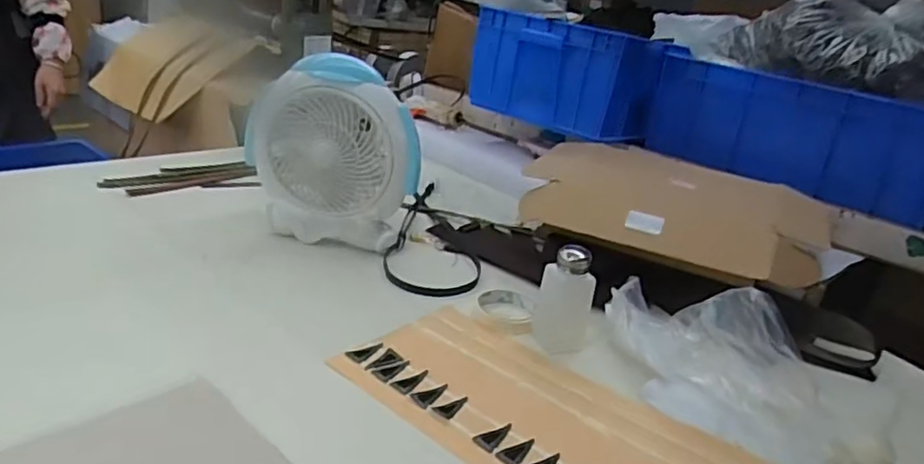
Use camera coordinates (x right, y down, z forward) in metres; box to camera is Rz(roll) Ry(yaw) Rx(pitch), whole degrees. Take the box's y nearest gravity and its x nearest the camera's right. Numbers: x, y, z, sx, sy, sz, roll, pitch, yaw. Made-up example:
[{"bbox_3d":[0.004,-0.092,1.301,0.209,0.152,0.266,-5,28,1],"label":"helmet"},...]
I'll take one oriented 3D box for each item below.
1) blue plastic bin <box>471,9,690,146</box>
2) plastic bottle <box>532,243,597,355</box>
[{"bbox_3d":[0.222,-0.322,1.343,0.348,0.193,0.215,27,29,35],"label":"blue plastic bin"},{"bbox_3d":[0.125,0.081,0.817,0.060,0.116,0.060,4,23,-8],"label":"plastic bottle"}]

